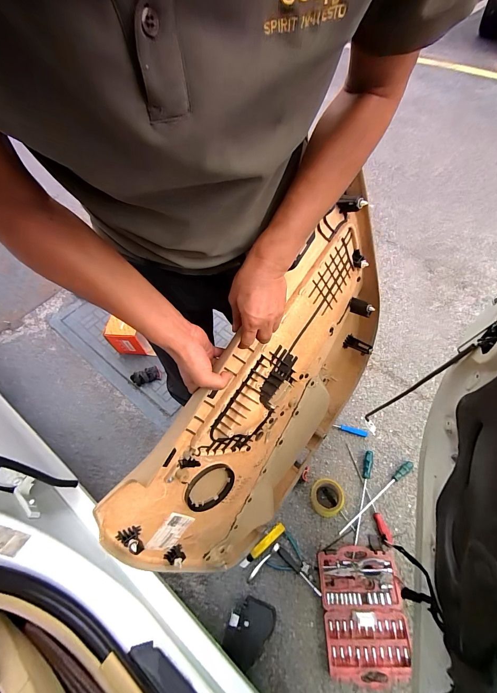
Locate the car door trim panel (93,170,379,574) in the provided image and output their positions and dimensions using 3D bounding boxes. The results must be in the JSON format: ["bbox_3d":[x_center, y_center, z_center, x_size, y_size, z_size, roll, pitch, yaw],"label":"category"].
[{"bbox_3d":[0.061,0.144,0.683,0.083,0.582,0.788,30,74,39],"label":"car door trim panel"}]

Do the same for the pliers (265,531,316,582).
[{"bbox_3d":[0.146,0.708,0.968,0.147,0.014,0.113,36,68,21],"label":"pliers"}]

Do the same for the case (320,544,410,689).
[{"bbox_3d":[0.343,0.794,0.899,0.233,0.034,0.304,-1,60,3],"label":"case"}]

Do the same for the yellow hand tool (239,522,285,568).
[{"bbox_3d":[0.048,0.662,0.990,0.181,0.017,0.031,-36,65,-16],"label":"yellow hand tool"}]

